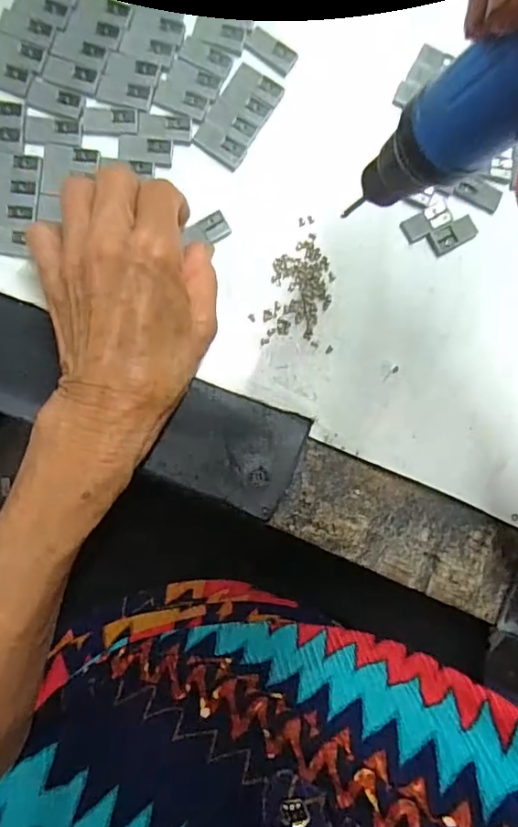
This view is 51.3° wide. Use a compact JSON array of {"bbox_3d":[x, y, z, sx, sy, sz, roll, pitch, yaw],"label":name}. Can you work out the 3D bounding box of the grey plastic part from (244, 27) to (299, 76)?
[{"bbox_3d":[0.007,-0.200,0.296,0.028,0.004,0.016,32,83,-5],"label":"grey plastic part"}]

